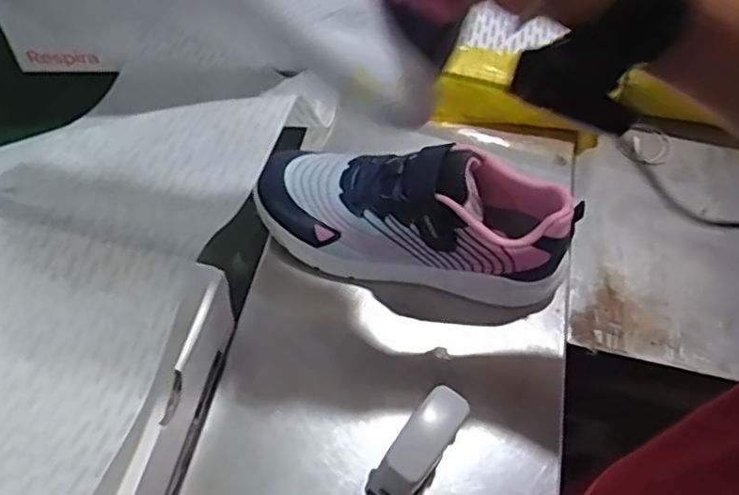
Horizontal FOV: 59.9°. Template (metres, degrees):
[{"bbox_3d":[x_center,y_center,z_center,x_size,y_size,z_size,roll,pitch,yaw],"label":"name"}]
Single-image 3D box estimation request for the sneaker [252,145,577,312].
[{"bbox_3d":[0.035,-0.027,0.522,0.255,0.102,0.085,12,57,4],"label":"sneaker"}]

